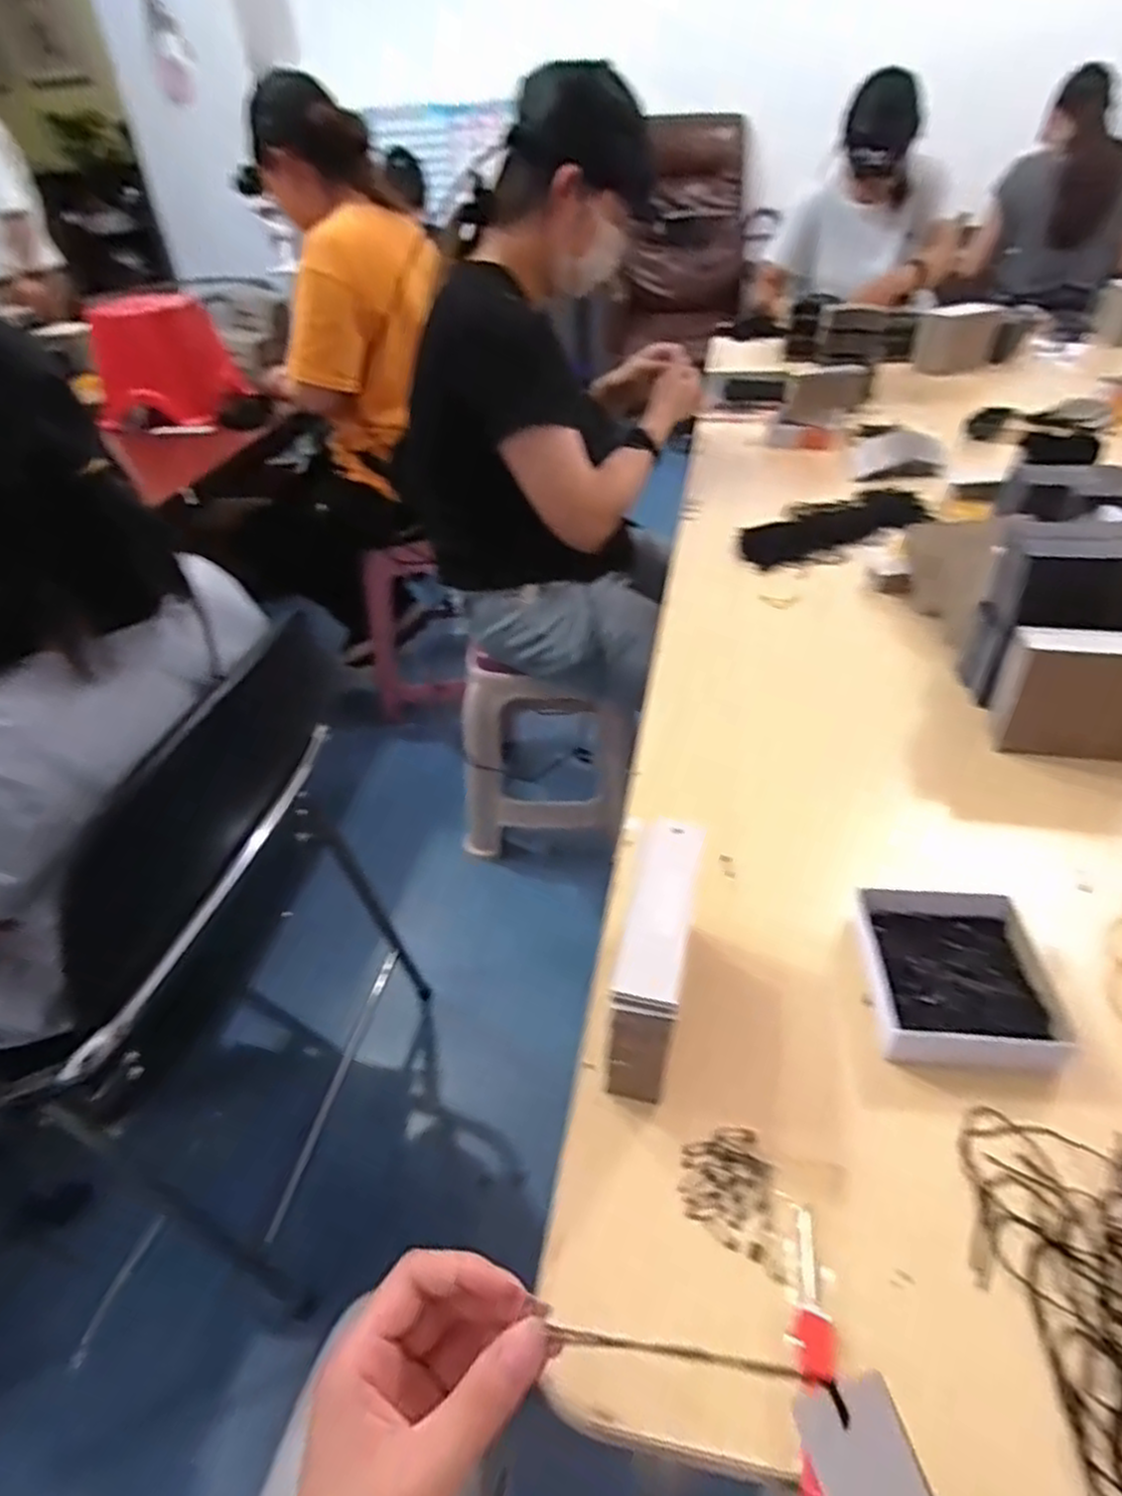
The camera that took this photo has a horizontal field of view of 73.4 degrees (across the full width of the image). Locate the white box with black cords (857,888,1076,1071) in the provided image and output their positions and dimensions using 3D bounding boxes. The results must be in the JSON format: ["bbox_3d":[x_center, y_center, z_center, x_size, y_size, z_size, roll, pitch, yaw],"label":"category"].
[{"bbox_3d":[0.236,0.137,0.456,0.100,0.032,0.115,2,40,7],"label":"white box with black cords"}]

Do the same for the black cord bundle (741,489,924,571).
[{"bbox_3d":[0.339,-0.286,0.968,0.291,0.017,0.105,-23,43,-20],"label":"black cord bundle"}]

